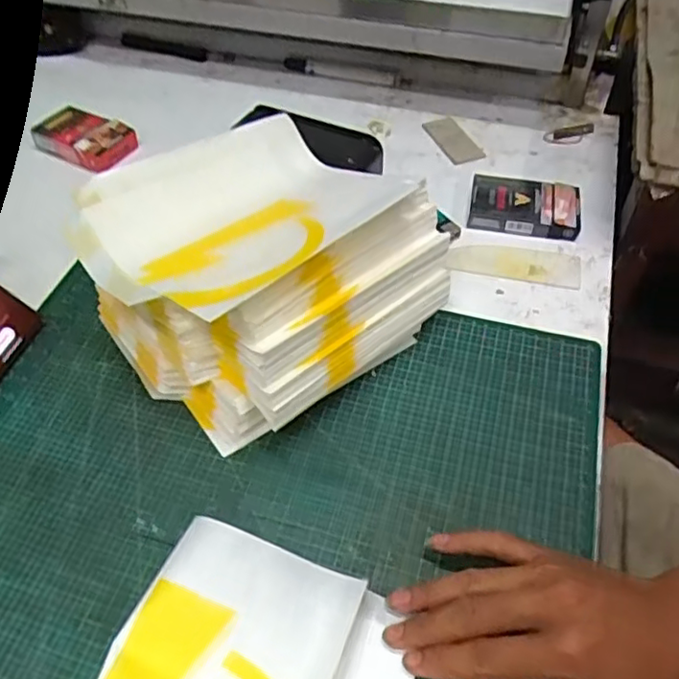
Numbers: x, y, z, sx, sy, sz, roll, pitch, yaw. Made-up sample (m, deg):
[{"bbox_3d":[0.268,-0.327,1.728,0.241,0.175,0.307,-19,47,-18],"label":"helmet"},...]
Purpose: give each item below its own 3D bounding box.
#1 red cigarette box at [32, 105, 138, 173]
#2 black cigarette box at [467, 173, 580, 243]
[{"bbox_3d":[-0.268,-0.212,0.661,0.099,0.022,0.065,24,54,20],"label":"red cigarette box"},{"bbox_3d":[0.172,-0.124,0.587,0.096,0.021,0.069,9,50,9],"label":"black cigarette box"}]

